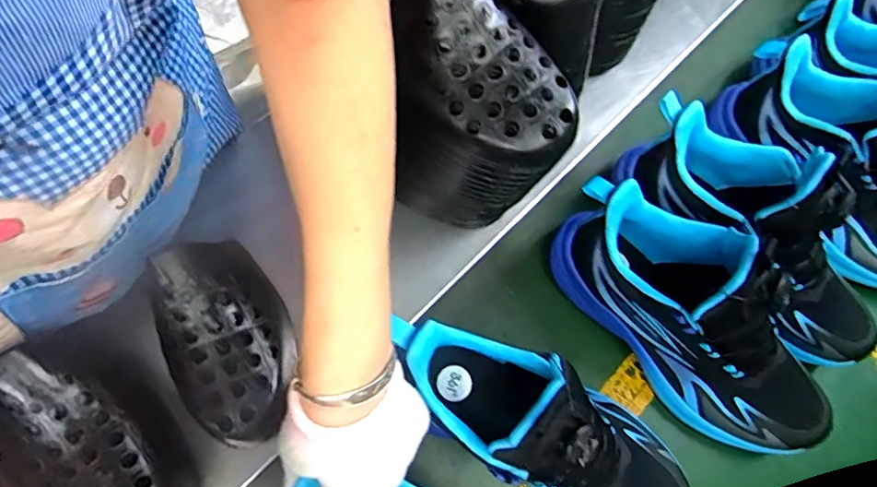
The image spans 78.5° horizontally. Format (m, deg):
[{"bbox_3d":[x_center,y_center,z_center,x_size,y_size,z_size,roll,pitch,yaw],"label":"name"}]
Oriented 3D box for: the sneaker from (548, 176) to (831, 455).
[{"bbox_3d":[0.205,0.056,0.420,0.088,0.153,0.262,-41,89,-16],"label":"sneaker"}]

